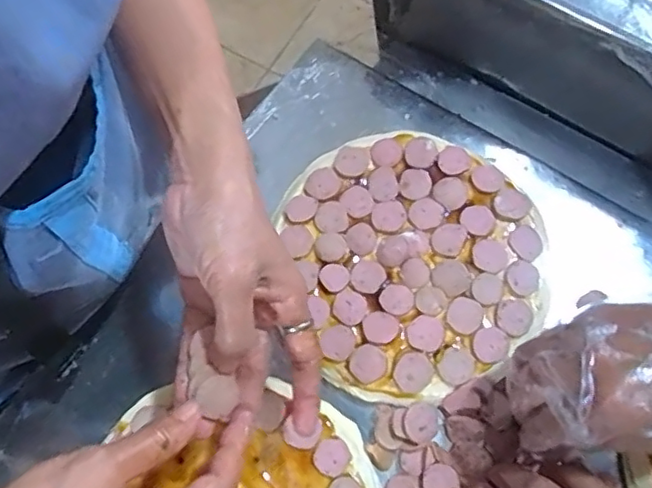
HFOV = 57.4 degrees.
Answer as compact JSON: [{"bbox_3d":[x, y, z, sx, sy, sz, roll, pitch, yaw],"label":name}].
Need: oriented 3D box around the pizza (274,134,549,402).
[{"bbox_3d":[0.065,0.007,0.430,0.168,0.024,0.187,-18,70,-5],"label":"pizza"}]

